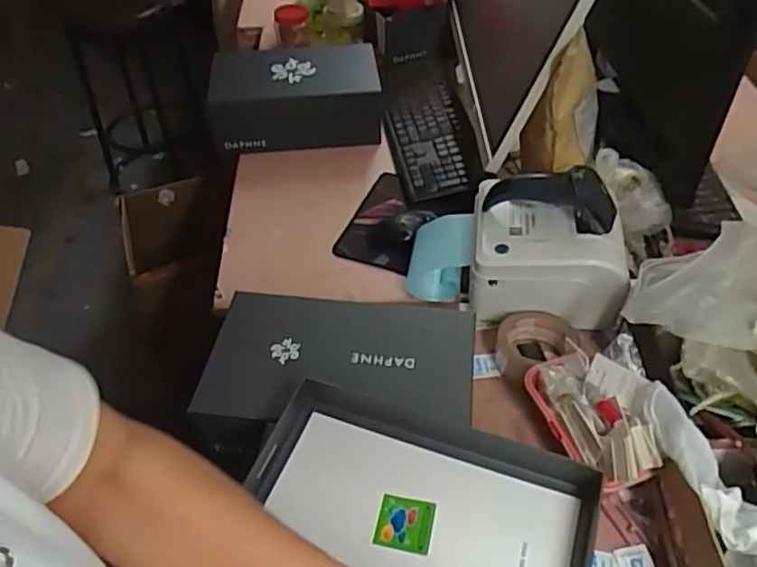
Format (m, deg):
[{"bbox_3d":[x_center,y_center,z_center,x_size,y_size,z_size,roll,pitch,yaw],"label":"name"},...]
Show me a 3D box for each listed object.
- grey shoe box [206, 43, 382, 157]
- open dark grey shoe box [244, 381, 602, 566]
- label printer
[{"bbox_3d":[-0.146,-0.329,1.148,0.297,0.119,0.193,0,46,3],"label":"grey shoe box"},{"bbox_3d":[0.039,0.209,0.603,0.312,0.059,0.171,14,80,15],"label":"open dark grey shoe box"},{"bbox_3d":[0.224,-0.060,0.845,0.198,0.168,0.149,6,46,9],"label":"label printer"}]

